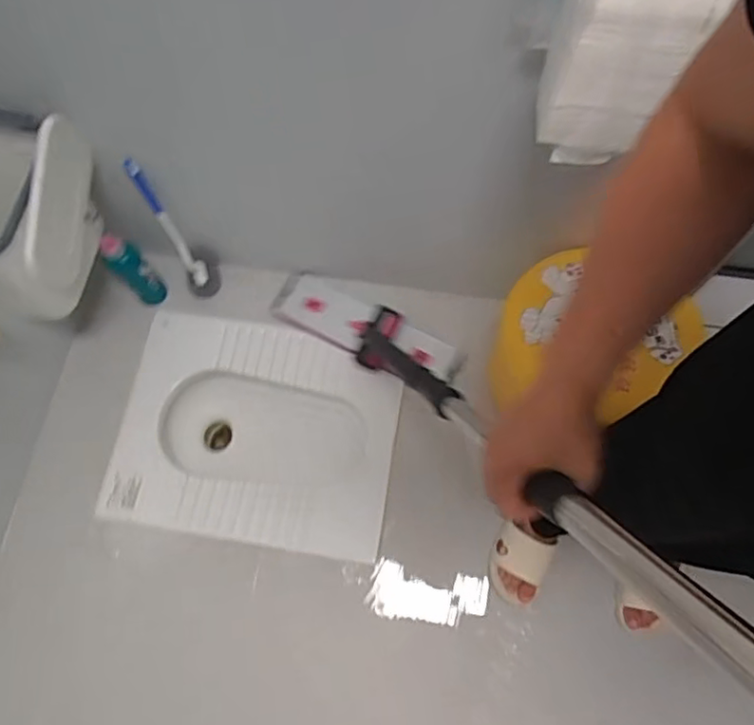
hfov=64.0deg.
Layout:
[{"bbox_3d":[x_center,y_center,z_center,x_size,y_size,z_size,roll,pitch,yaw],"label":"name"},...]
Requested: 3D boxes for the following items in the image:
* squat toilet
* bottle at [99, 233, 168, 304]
[{"bbox_3d":[-0.236,0.161,1.303,0.540,0.217,0.446,7,70,5],"label":"squat toilet"},{"bbox_3d":[-0.487,-0.182,1.208,0.060,0.231,0.048,-41,73,-12],"label":"bottle"}]

